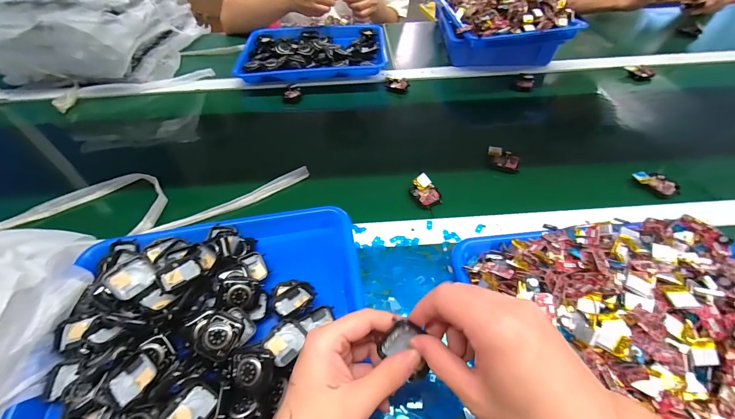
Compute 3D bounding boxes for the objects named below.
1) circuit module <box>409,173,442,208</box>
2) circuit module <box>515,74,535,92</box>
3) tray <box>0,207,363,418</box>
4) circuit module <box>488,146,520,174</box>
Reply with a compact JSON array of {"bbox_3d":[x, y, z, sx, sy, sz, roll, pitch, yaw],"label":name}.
[{"bbox_3d":[0.086,-0.027,0.471,0.038,0.018,0.049,-25,53,-17],"label":"circuit module"},{"bbox_3d":[0.337,-0.270,0.672,0.035,0.022,0.046,22,55,20],"label":"circuit module"},{"bbox_3d":[-0.170,0.115,0.340,0.329,0.056,0.253,-10,50,-5],"label":"tray"},{"bbox_3d":[0.223,-0.080,0.521,0.050,0.023,0.035,15,52,15],"label":"circuit module"}]

